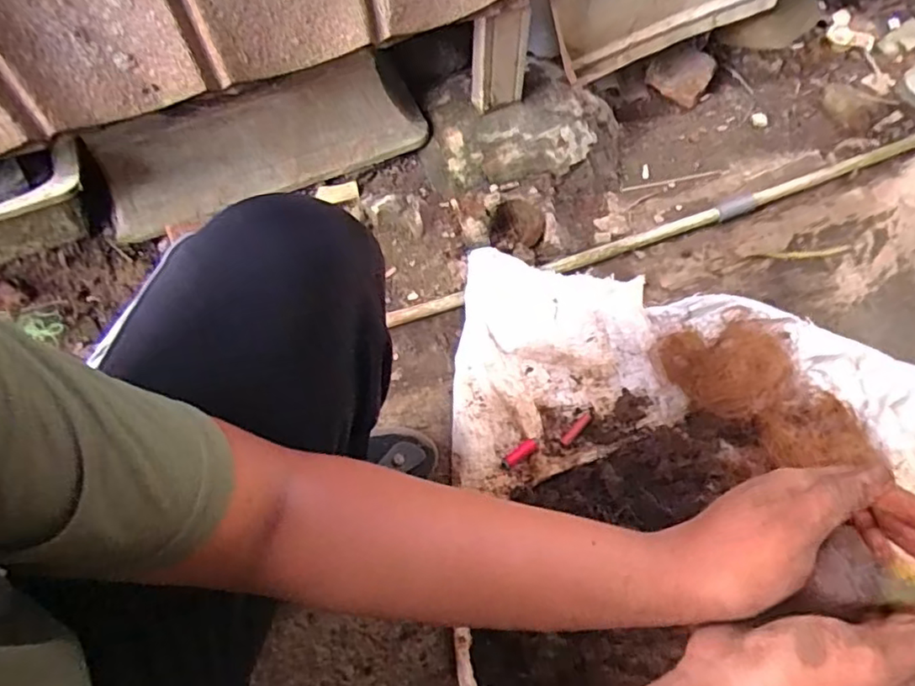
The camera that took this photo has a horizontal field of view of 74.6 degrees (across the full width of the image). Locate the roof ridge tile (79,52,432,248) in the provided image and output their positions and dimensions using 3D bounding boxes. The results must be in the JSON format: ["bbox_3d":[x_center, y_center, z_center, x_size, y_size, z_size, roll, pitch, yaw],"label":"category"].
[{"bbox_3d":[-0.301,-0.300,0.923,0.486,0.192,0.082,-20,65,-10],"label":"roof ridge tile"}]

